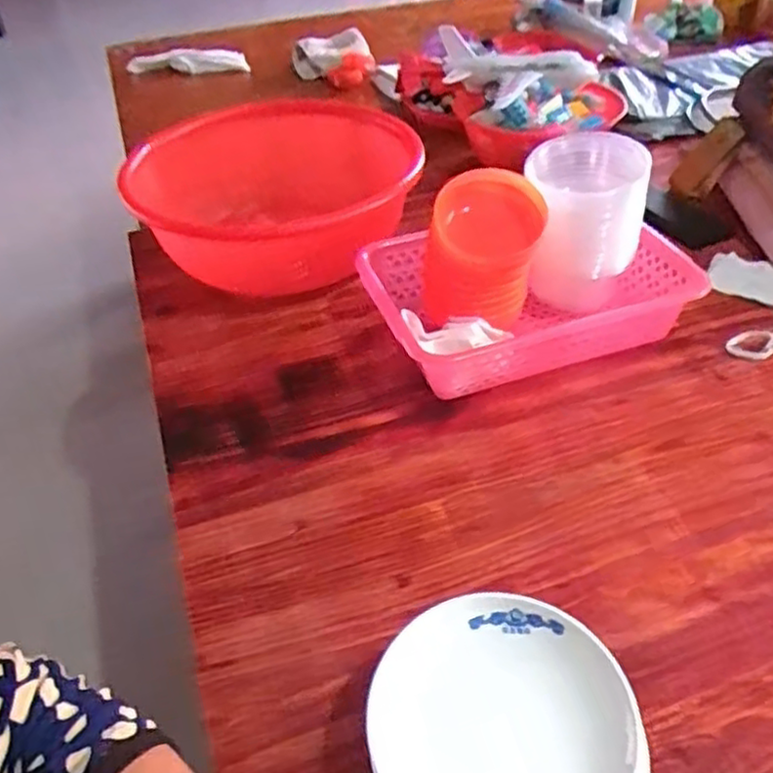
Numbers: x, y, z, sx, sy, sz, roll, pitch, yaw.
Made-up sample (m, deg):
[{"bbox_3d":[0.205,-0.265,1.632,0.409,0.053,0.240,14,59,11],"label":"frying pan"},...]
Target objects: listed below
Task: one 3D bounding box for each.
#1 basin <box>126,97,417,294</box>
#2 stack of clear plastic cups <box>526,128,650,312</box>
[{"bbox_3d":[-0.128,-0.236,0.894,0.350,0.133,0.350,-3,42,2],"label":"basin"},{"bbox_3d":[0.202,-0.158,0.734,0.117,0.168,0.093,3,42,6],"label":"stack of clear plastic cups"}]

